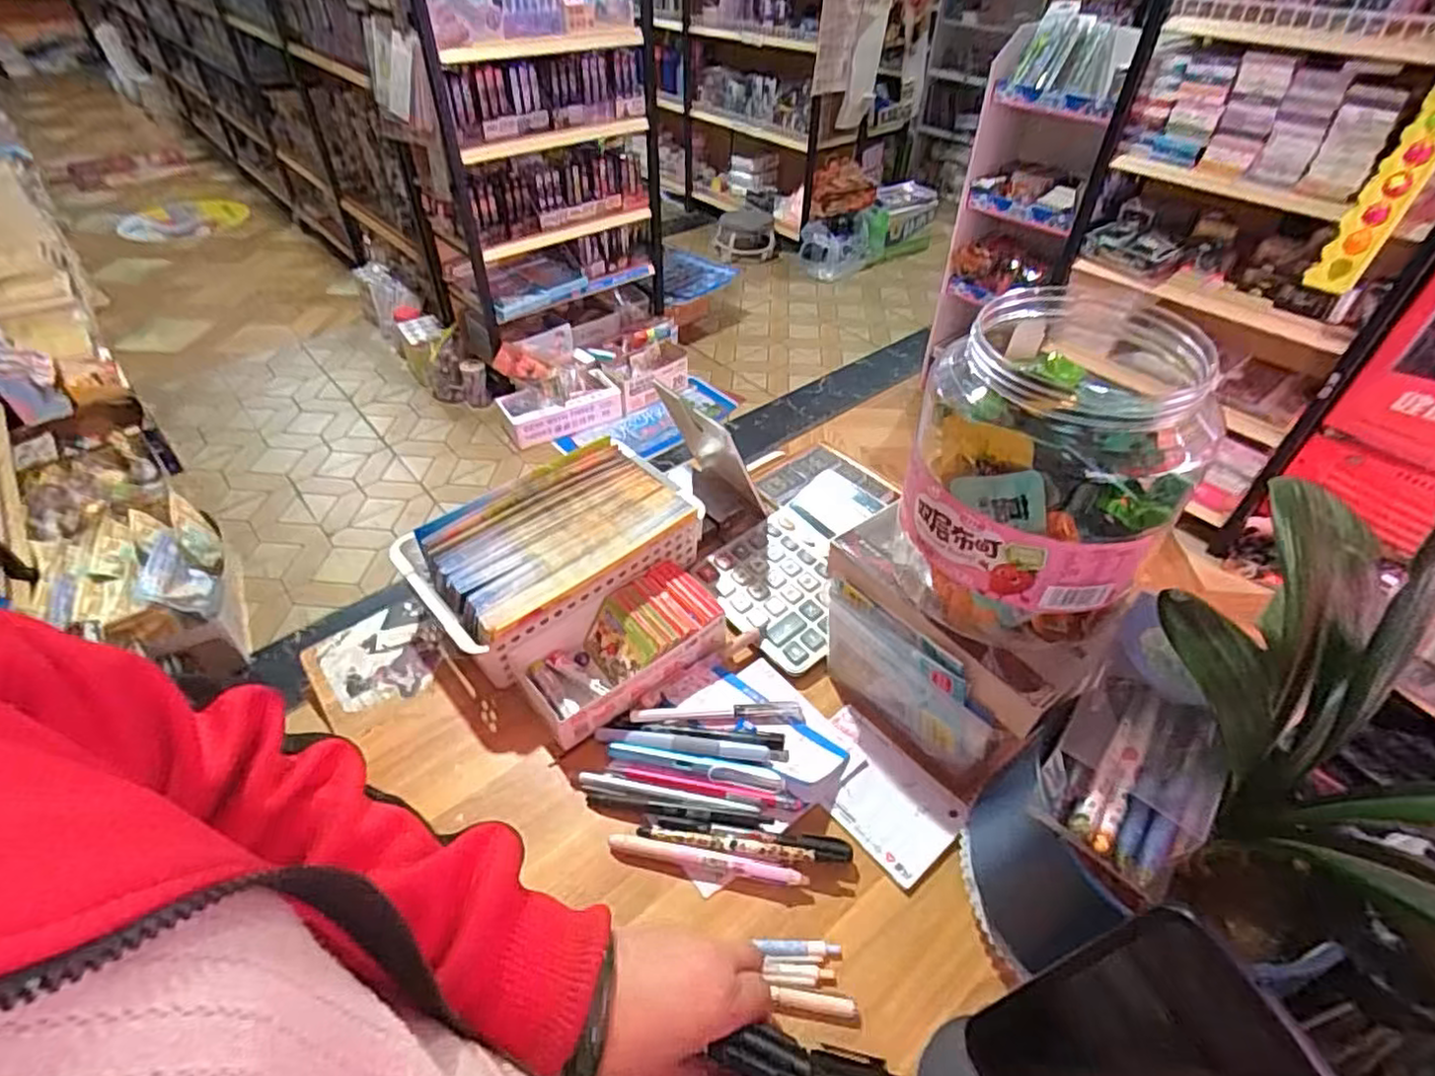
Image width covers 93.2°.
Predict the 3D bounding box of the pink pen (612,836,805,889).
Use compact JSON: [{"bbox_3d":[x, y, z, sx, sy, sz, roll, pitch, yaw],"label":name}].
[{"bbox_3d":[-0.008,0.227,0.478,0.139,0.013,0.012,8,45,7],"label":"pink pen"}]

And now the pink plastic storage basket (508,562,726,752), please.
[{"bbox_3d":[-0.082,0.096,0.589,0.172,0.049,0.094,-29,52,-27],"label":"pink plastic storage basket"}]

